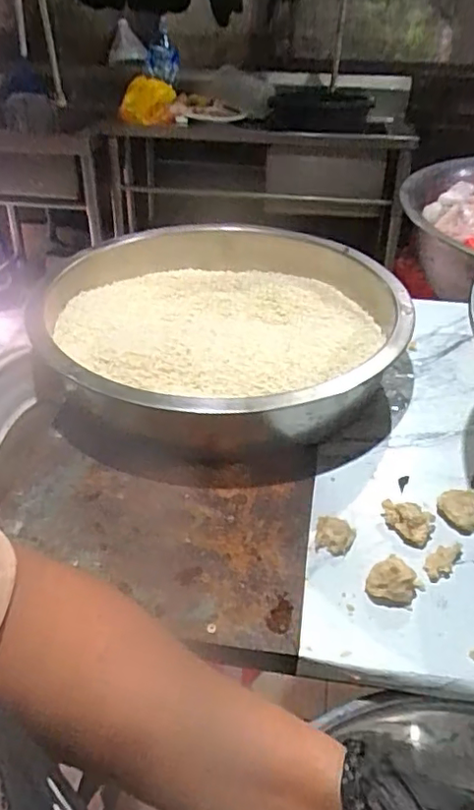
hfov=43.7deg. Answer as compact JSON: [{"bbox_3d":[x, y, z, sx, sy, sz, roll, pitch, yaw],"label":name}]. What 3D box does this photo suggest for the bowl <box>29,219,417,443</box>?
[{"bbox_3d":[-0.012,-0.088,0.626,0.348,0.077,0.375,0,38,0],"label":"bowl"}]

